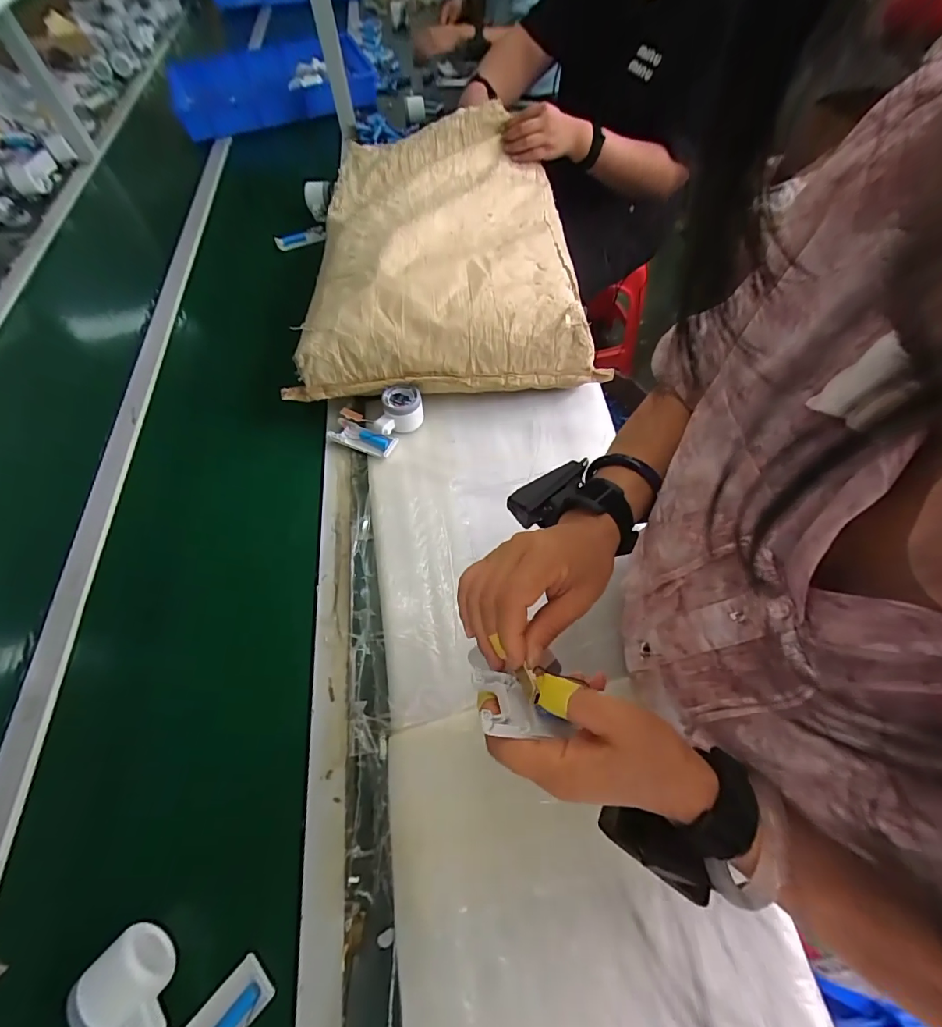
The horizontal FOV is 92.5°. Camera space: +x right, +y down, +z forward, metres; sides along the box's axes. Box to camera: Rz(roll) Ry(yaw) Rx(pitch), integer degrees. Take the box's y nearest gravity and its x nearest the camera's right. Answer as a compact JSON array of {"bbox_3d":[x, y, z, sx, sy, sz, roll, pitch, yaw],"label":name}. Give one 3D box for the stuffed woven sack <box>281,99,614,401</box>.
[{"bbox_3d":[-0.055,-0.492,0.811,0.440,0.117,0.662,-5,60,-1],"label":"stuffed woven sack"}]

